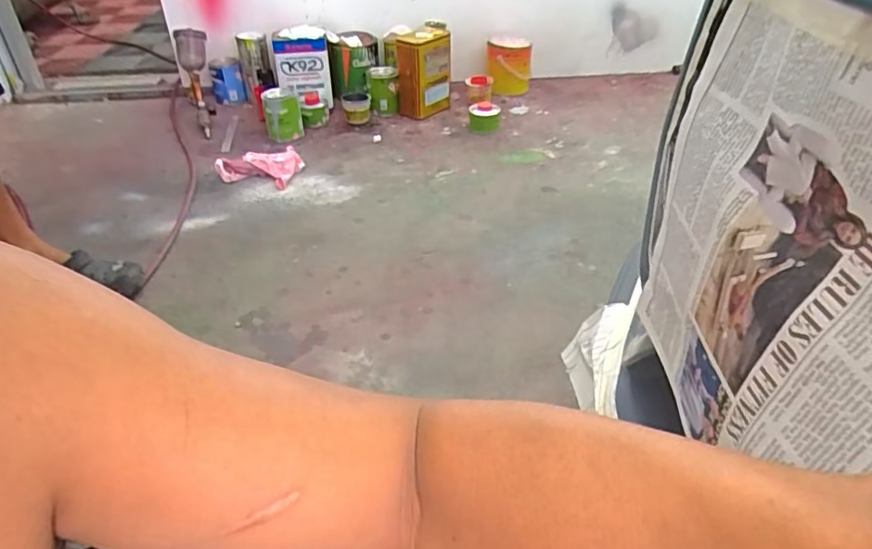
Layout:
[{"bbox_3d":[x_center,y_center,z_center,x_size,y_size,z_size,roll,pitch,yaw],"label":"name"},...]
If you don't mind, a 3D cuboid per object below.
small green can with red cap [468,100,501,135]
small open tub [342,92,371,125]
[{"bbox_3d":[0.146,-0.475,1.776,0.093,0.071,0.085,-1,37,1],"label":"small green can with red cap"},{"bbox_3d":[-0.242,-0.509,1.821,0.085,0.082,0.065,-6,38,-7],"label":"small open tub"}]

